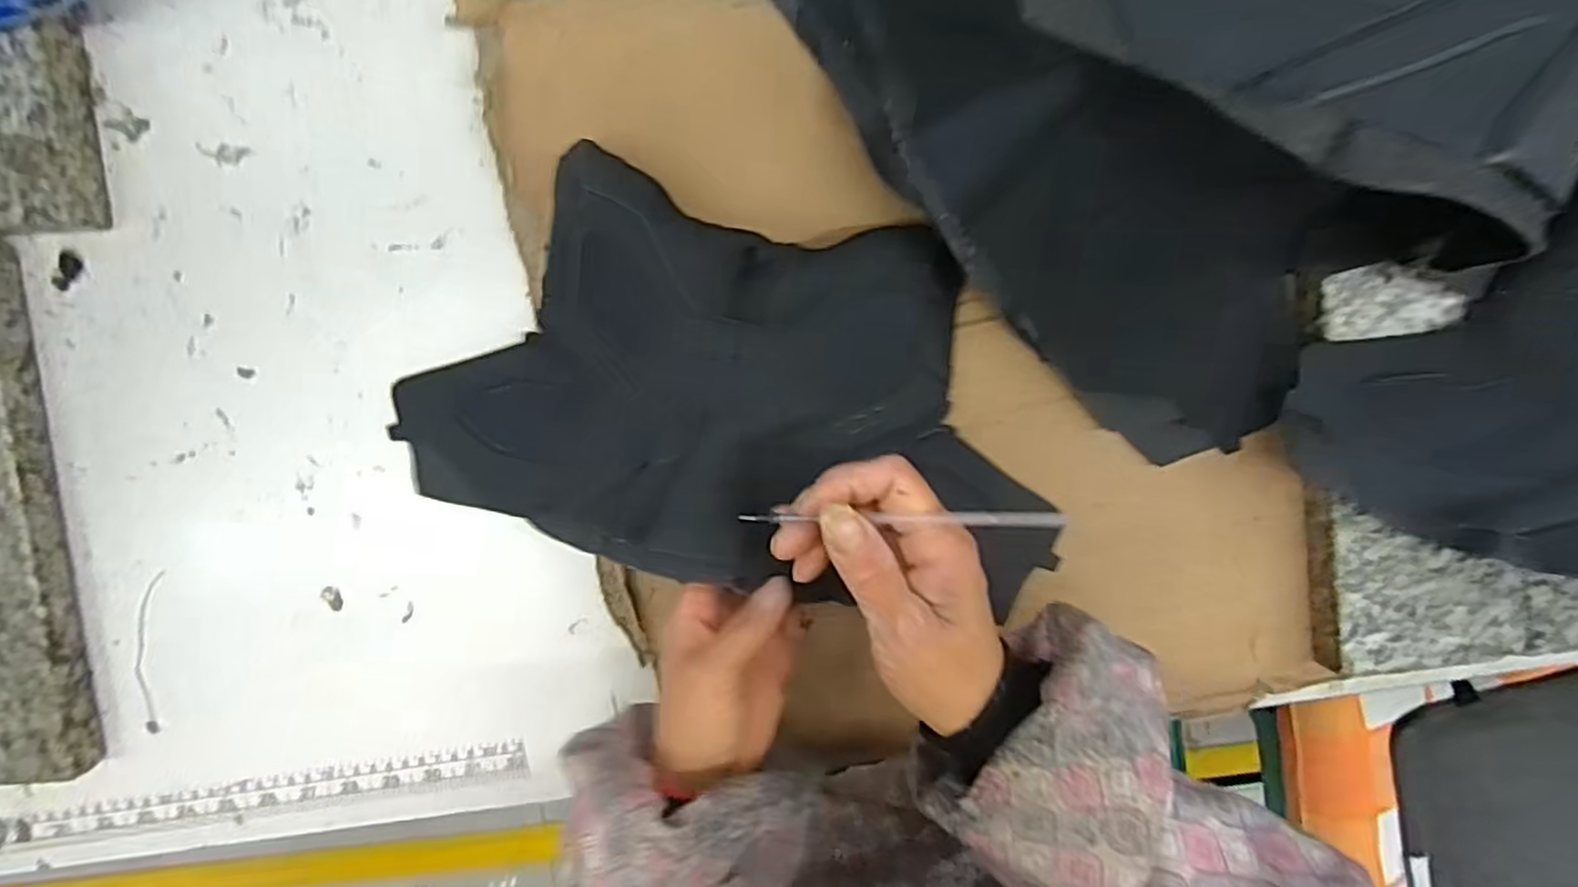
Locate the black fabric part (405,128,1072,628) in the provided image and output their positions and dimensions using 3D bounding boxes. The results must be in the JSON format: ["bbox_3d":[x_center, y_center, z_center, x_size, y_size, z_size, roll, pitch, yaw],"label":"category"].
[{"bbox_3d":[-0.028,-0.027,0.364,0.348,0.072,0.187,14,97,-1],"label":"black fabric part"}]

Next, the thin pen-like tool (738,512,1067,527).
[{"bbox_3d":[0.039,0.029,0.279,0.125,0.008,0.007,-2,98,22],"label":"thin pen-like tool"}]

